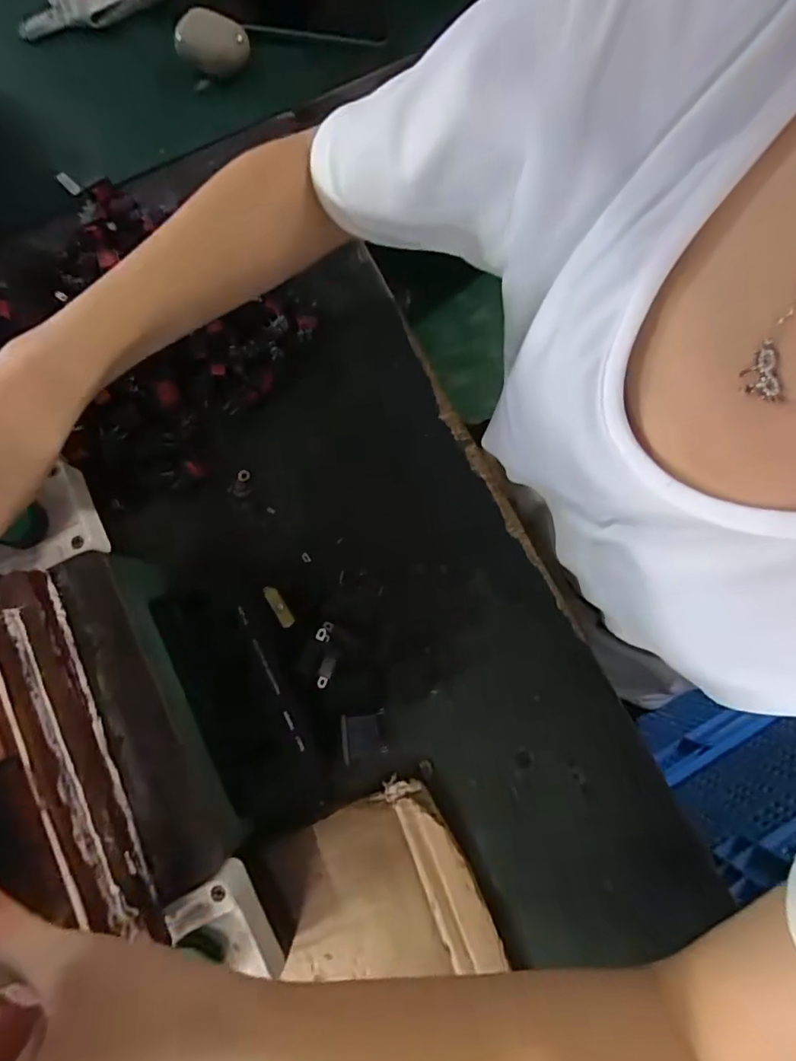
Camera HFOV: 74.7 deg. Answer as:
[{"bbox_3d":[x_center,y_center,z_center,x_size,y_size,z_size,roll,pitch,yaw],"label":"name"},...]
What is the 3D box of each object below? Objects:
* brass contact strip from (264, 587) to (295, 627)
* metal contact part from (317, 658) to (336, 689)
[{"bbox_3d":[-0.078,0.050,0.342,0.009,0.004,0.029,-32,85,-7],"label":"brass contact strip"},{"bbox_3d":[-0.045,0.089,0.328,0.008,0.004,0.019,19,81,5],"label":"metal contact part"}]

